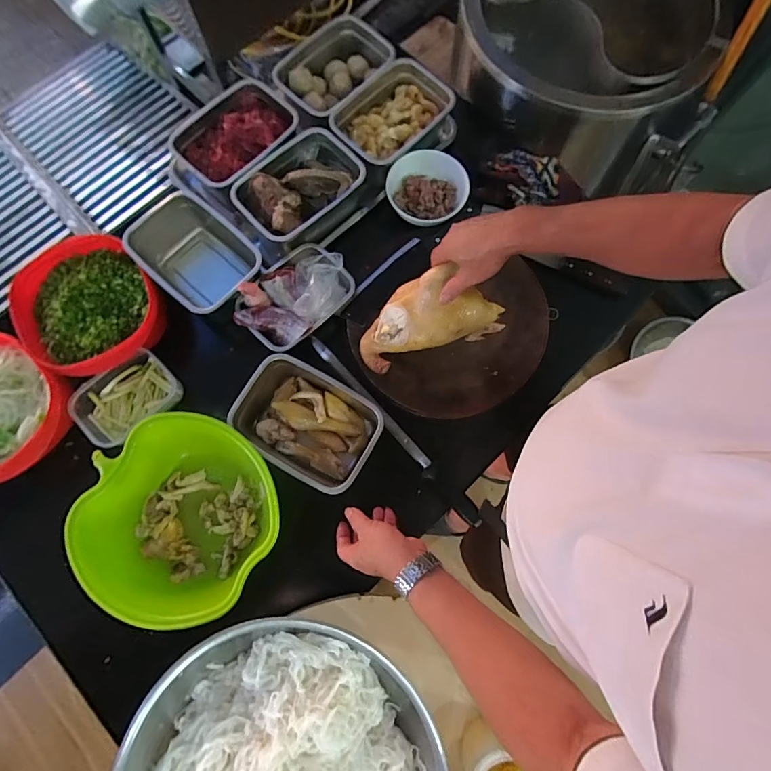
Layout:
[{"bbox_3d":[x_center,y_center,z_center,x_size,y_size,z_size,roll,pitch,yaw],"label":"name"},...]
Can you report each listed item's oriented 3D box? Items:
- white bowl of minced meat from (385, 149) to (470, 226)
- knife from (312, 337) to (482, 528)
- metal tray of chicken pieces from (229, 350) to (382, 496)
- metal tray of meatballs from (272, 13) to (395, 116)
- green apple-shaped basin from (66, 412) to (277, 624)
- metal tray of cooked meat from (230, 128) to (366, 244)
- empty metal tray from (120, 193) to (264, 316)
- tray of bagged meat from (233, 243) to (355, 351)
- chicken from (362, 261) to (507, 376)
[{"bbox_3d":[0.077,-0.358,0.758,0.144,0.053,0.132,0,77,0],"label":"white bowl of minced meat"},{"bbox_3d":[0.012,0.070,0.697,0.026,0.015,0.409,-41,81,-9],"label":"knife"},{"bbox_3d":[-0.124,0.061,0.660,0.223,0.082,0.152,29,79,6],"label":"metal tray of chicken pieces"},{"bbox_3d":[-0.095,-0.607,0.799,0.224,0.076,0.155,-37,80,-8],"label":"metal tray of meatballs"},{"bbox_3d":[-0.292,0.194,0.615,0.252,0.111,0.268,0,77,0],"label":"green apple-shaped basin"},{"bbox_3d":[-0.152,-0.347,0.734,0.215,0.069,0.147,-43,81,-9],"label":"metal tray of cooked meat"},{"bbox_3d":[-0.328,-0.220,0.725,0.219,0.089,0.150,40,80,8],"label":"empty metal tray"},{"bbox_3d":[-0.155,-0.155,0.704,0.142,0.078,0.193,38,80,8],"label":"tray of bagged meat"},{"bbox_3d":[0.067,-0.109,0.634,0.225,0.114,0.099,-20,78,-5],"label":"chicken"}]

